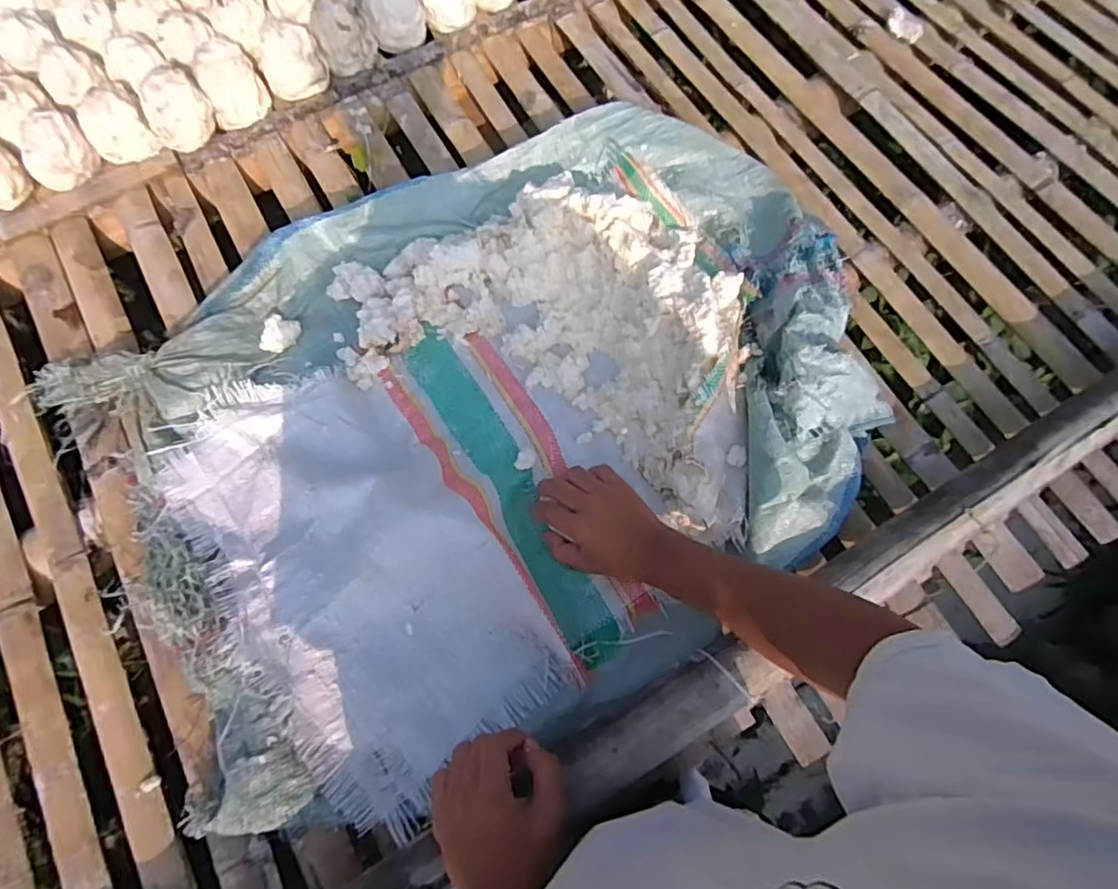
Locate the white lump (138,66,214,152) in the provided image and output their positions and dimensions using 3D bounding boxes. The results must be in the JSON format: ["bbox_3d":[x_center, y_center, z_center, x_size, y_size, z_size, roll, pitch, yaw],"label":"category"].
[{"bbox_3d":[-0.523,-0.456,0.813,0.084,0.090,0.081,-34,74,-13],"label":"white lump"}]

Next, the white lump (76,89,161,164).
[{"bbox_3d":[-0.590,-0.417,0.798,0.075,0.080,0.060,-39,75,-14],"label":"white lump"}]

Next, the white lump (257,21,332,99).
[{"bbox_3d":[-0.389,-0.553,0.862,0.093,0.084,0.073,-24,72,-10],"label":"white lump"}]

